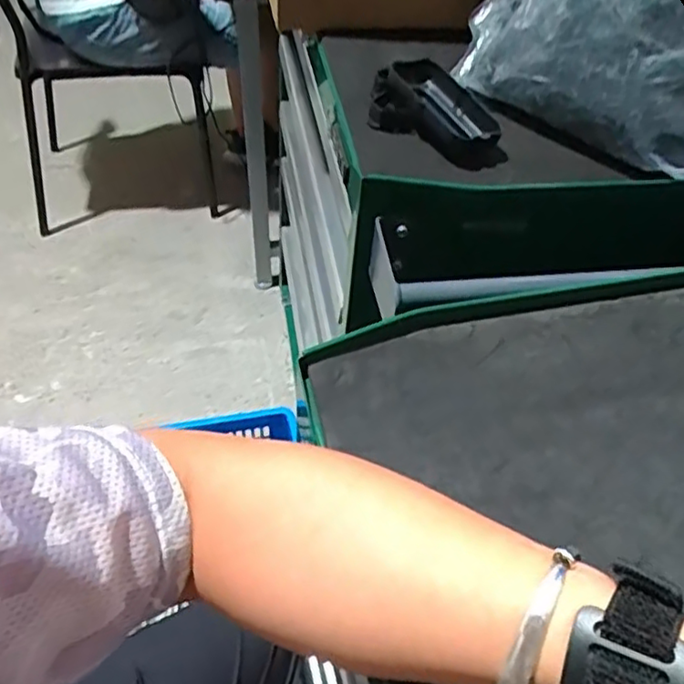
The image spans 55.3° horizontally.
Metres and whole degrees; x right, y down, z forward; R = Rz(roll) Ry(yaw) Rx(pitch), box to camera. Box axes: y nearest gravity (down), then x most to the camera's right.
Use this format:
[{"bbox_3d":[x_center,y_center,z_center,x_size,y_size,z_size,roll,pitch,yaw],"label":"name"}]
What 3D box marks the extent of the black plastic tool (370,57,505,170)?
[{"bbox_3d":[0.073,-0.190,0.549,0.093,0.032,0.124,-13,51,-15],"label":"black plastic tool"}]

